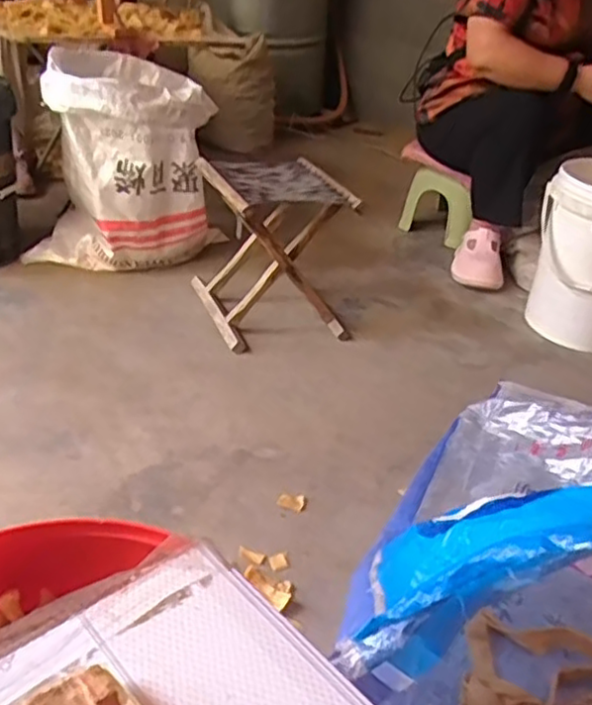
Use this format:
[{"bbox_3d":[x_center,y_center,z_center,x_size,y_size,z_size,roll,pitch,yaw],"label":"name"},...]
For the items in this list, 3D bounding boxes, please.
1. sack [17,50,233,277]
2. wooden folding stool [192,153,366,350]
[{"bbox_3d":[-0.384,-0.431,1.578,0.375,0.435,0.280,12,32,7],"label":"sack"},{"bbox_3d":[-0.049,-0.215,1.410,0.260,0.297,0.291,-8,35,-23],"label":"wooden folding stool"}]

